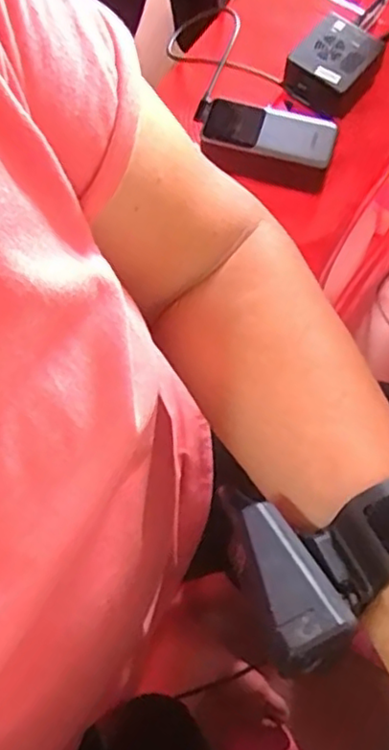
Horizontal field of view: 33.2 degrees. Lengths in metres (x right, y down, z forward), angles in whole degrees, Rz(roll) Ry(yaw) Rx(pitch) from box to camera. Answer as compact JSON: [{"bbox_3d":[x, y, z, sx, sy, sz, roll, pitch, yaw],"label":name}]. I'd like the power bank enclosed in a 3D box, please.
[{"bbox_3d":[0.073,-0.242,0.649,0.137,0.033,0.044,23,74,24],"label":"power bank"}]

